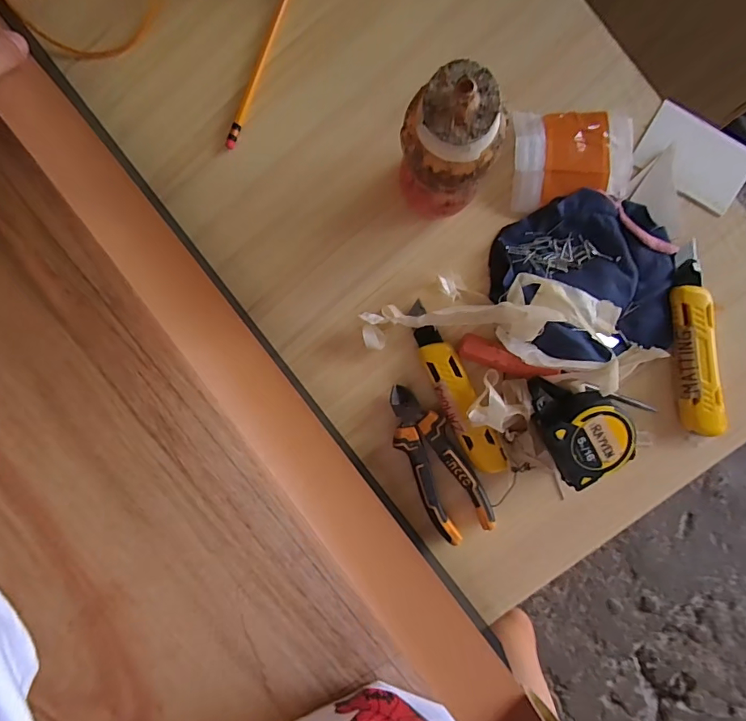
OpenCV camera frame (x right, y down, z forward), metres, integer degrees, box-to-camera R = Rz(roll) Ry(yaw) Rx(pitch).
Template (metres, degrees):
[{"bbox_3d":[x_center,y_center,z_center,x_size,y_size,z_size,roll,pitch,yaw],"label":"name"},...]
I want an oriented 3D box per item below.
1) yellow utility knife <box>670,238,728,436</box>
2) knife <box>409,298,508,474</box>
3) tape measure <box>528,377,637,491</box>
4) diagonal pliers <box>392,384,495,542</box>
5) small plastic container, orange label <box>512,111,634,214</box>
[{"bbox_3d":[0.270,-0.015,0.388,0.033,0.023,0.160,-9,97,4],"label":"yellow utility knife"},{"bbox_3d":[0.071,0.026,0.404,0.031,0.020,0.158,-27,96,6],"label":"knife"},{"bbox_3d":[0.173,0.050,0.389,0.067,0.046,0.101,-26,96,6],"label":"tape measure"},{"bbox_3d":[0.056,0.090,0.412,0.052,0.023,0.145,-26,96,6],"label":"diagonal pliers"},{"bbox_3d":[0.162,-0.163,0.377,0.094,0.018,0.076,0,98,3],"label":"small plastic container, orange label"}]

